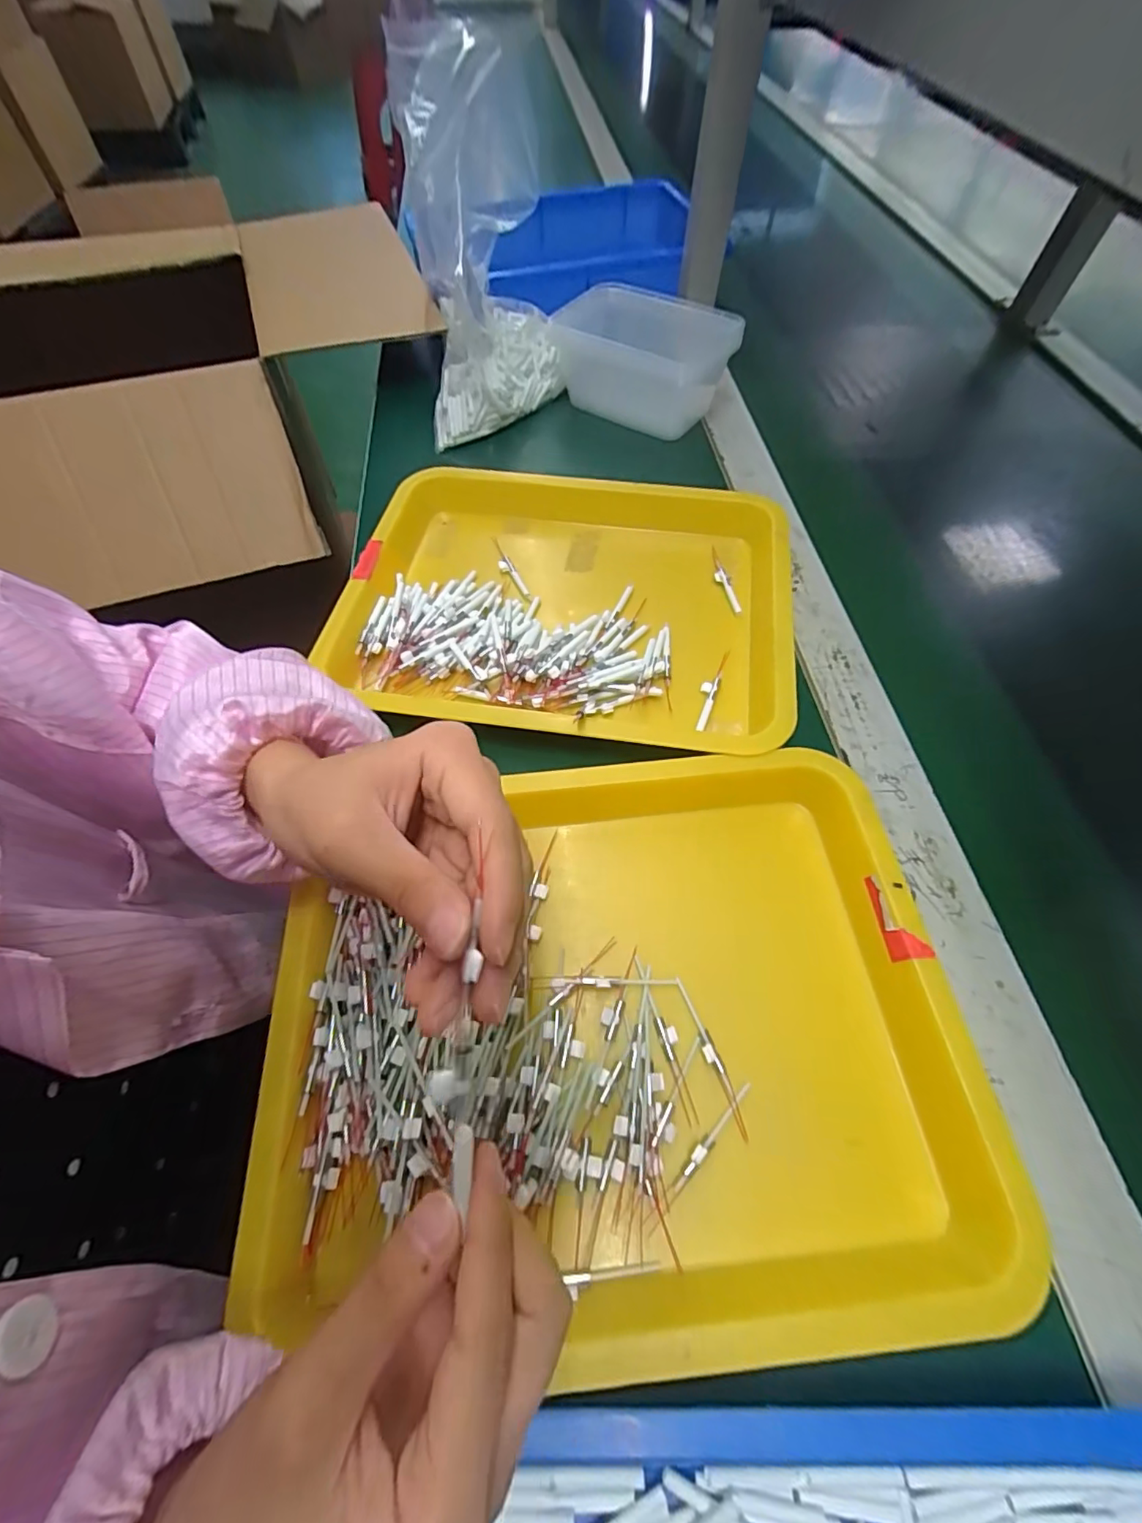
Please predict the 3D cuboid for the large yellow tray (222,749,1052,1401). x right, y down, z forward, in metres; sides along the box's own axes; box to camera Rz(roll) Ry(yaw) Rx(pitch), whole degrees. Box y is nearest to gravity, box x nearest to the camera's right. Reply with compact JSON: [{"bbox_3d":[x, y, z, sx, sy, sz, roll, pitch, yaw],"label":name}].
[{"bbox_3d":[0.017,0.123,0.281,0.325,0.032,0.257,-4,59,-3],"label":"large yellow tray"}]

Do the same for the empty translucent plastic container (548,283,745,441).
[{"bbox_3d":[0.073,-0.417,0.588,0.177,0.092,0.118,38,65,19],"label":"empty translucent plastic container"}]

